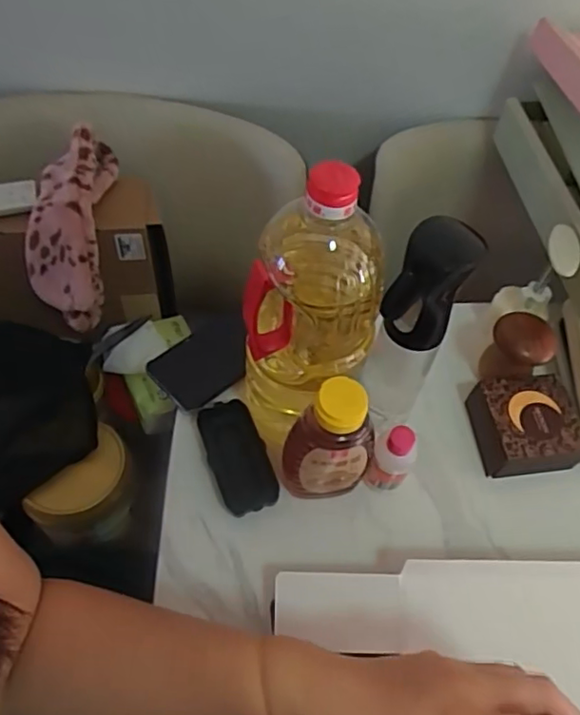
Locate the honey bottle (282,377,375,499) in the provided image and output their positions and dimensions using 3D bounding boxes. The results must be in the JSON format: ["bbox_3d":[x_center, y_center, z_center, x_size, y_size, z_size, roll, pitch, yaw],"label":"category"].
[{"bbox_3d":[0.035,0.078,0.518,0.070,0.160,0.046,-10,58,-11],"label":"honey bottle"}]

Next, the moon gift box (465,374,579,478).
[{"bbox_3d":[0.233,0.070,0.598,0.096,0.058,0.087,-3,57,-6],"label":"moon gift box"}]

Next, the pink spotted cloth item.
[{"bbox_3d":[-0.248,-0.149,0.684,0.082,0.080,0.227,6,89,0],"label":"pink spotted cloth item"}]

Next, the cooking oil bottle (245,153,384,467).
[{"bbox_3d":[0.016,-0.018,0.501,0.099,0.293,0.112,12,57,4],"label":"cooking oil bottle"}]

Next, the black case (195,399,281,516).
[{"bbox_3d":[-0.051,0.096,0.571,0.050,0.032,0.116,-17,60,-14],"label":"black case"}]

